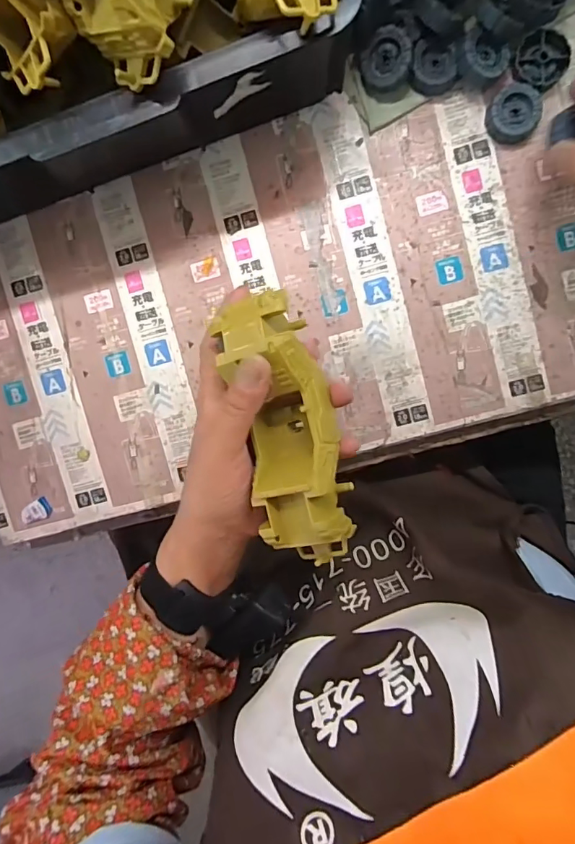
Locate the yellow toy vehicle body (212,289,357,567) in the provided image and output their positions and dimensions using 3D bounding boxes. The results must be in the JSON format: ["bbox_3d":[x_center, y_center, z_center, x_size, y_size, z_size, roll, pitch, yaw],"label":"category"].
[{"bbox_3d":[-0.001,0.007,0.298,0.058,0.050,0.176,-12,95,5],"label":"yellow toy vehicle body"}]

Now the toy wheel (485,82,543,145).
[{"bbox_3d":[0.175,-0.238,0.358,0.038,0.012,0.037,0,96,4],"label":"toy wheel"}]

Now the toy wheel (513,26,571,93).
[{"bbox_3d":[0.193,-0.275,0.350,0.041,0.010,0.041,0,96,4],"label":"toy wheel"}]

